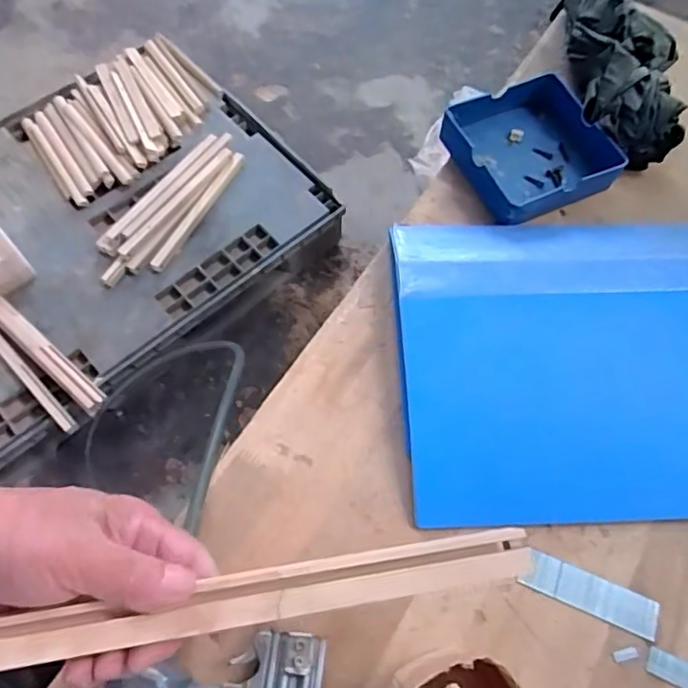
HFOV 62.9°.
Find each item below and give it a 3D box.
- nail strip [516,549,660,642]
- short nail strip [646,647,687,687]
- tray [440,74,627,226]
[{"bbox_3d":[0.194,0.196,0.442,0.104,0.004,0.027,21,68,9],"label":"nail strip"},{"bbox_3d":[0.252,0.247,0.420,0.048,0.004,0.019,24,68,10],"label":"short nail strip"},{"bbox_3d":[0.196,-0.210,0.609,0.146,0.045,0.152,-22,68,-9],"label":"tray"}]

